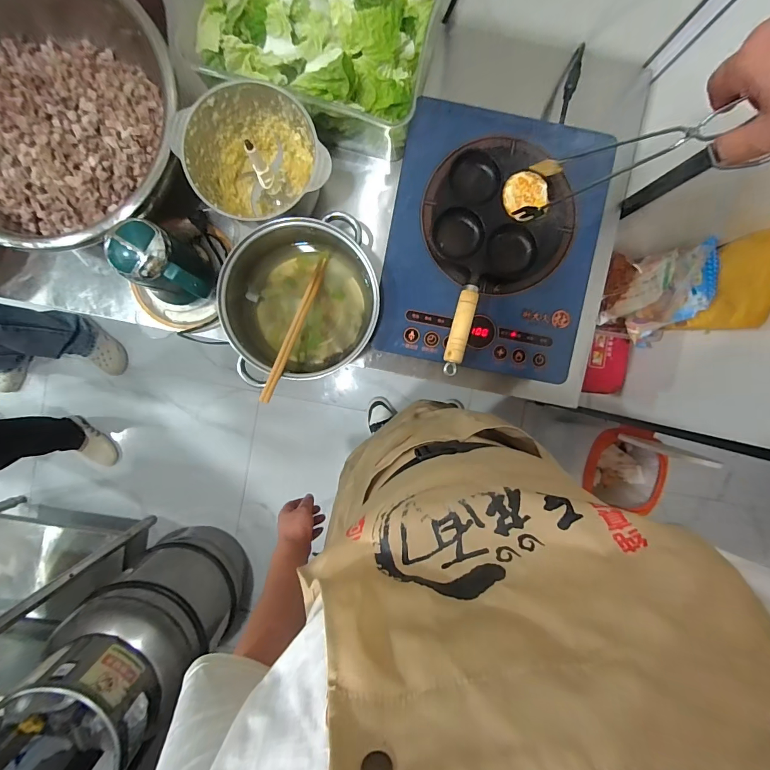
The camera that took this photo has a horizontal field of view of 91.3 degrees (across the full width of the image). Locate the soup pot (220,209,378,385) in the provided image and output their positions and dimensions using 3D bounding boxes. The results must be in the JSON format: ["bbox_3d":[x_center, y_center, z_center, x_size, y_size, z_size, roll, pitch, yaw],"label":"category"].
[{"bbox_3d":[-0.131,-0.136,0.602,0.225,0.116,0.235,0,94,-1],"label":"soup pot"}]

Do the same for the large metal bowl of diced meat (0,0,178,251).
[{"bbox_3d":[-0.483,-0.388,0.563,0.368,0.131,0.373,0,94,-1],"label":"large metal bowl of diced meat"}]

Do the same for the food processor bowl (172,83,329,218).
[{"bbox_3d":[-0.190,-0.329,0.585,0.176,0.136,0.177,0,94,-1],"label":"food processor bowl"}]

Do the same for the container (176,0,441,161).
[{"bbox_3d":[-0.106,-0.541,0.563,0.362,0.108,0.291,7,93,-1],"label":"container"}]

